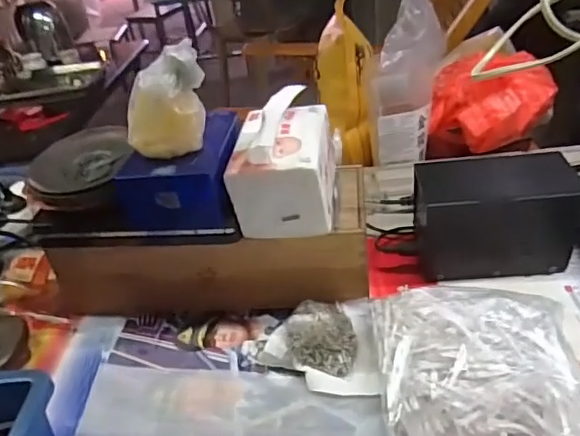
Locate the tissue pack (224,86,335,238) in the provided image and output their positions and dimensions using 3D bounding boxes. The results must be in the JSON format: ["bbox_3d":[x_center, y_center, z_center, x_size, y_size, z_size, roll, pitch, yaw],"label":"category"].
[{"bbox_3d":[-0.003,-0.061,0.557,0.092,0.110,0.128,-1,33,11],"label":"tissue pack"}]

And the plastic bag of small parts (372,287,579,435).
[{"bbox_3d":[0.159,0.143,0.432,0.166,0.072,0.240,-4,31,5],"label":"plastic bag of small parts"}]

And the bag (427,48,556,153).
[{"bbox_3d":[0.300,-0.175,0.825,0.170,0.105,0.124,3,35,17],"label":"bag"}]

